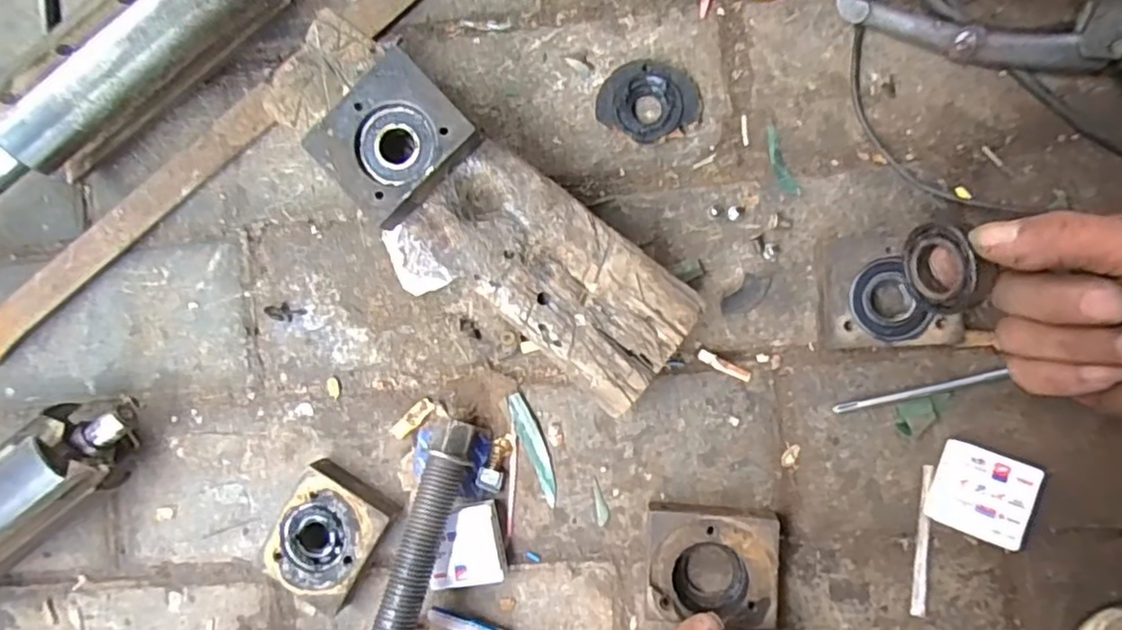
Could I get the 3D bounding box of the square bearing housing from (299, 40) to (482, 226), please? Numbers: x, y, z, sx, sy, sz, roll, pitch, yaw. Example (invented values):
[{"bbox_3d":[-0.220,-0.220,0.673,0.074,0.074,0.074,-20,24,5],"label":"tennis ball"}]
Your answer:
[{"bbox_3d":[-0.097,-0.102,0.373,0.078,0.021,0.068,-45,83,2],"label":"square bearing housing"}]

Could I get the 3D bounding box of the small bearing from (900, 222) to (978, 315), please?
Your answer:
[{"bbox_3d":[0.188,-0.023,0.317,0.012,0.044,0.044,-13,92,-13],"label":"small bearing"}]

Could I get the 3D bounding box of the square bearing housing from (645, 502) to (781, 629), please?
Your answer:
[{"bbox_3d":[0.097,0.156,0.405,0.083,0.027,0.069,1,88,8],"label":"square bearing housing"}]

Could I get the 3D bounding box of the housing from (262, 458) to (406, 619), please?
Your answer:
[{"bbox_3d":[-0.158,0.152,0.442,0.065,0.027,0.083,29,92,8],"label":"housing"}]

